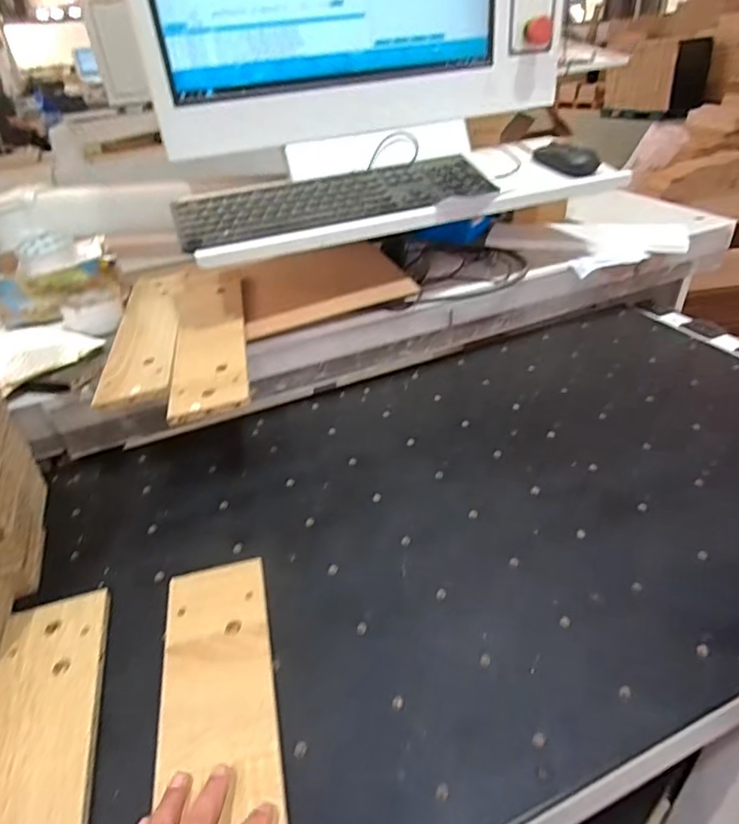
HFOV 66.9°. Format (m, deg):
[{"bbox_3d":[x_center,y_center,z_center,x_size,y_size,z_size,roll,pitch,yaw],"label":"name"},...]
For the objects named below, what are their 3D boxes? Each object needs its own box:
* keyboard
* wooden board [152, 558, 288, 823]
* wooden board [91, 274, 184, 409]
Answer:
[{"bbox_3d":[-0.040,-0.288,0.758,0.425,0.034,0.130,-19,36,-17],"label":"keyboard"},{"bbox_3d":[-0.110,0.258,0.415,0.091,0.009,0.373,-12,33,-10],"label":"wooden board"},{"bbox_3d":[-0.315,-0.126,0.801,0.092,0.016,0.379,-10,34,-5],"label":"wooden board"}]

